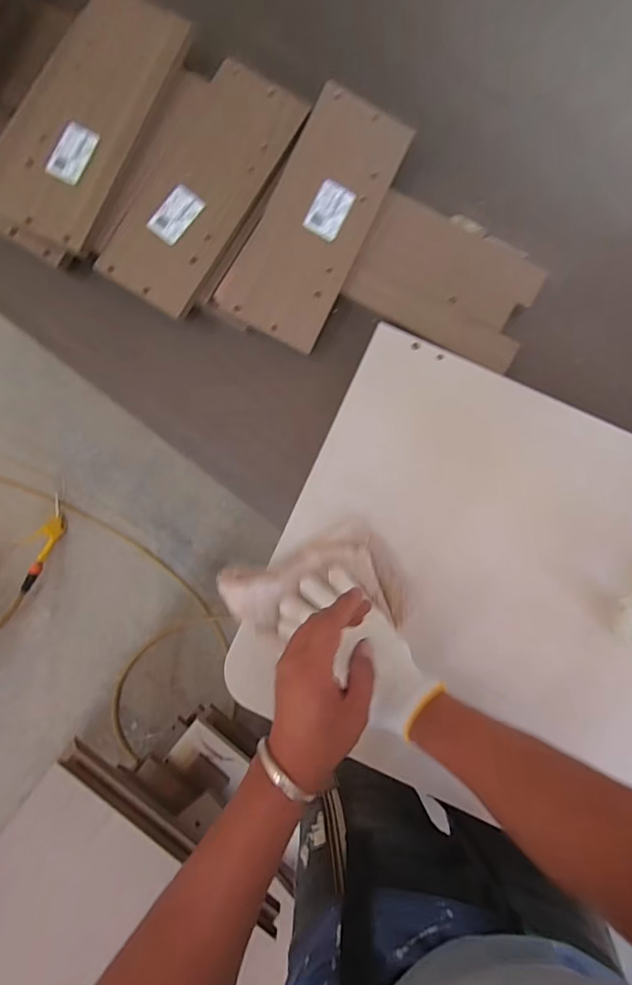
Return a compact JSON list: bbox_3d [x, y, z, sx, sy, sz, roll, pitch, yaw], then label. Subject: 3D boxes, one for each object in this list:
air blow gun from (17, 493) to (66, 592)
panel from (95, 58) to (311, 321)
[{"bbox_3d":[-0.759,0.137,1.246,0.109,0.033,0.264,12,73,4],"label":"air blow gun"},{"bbox_3d":[-0.133,-0.365,0.550,0.123,0.016,0.301,33,91,4],"label":"panel"}]

